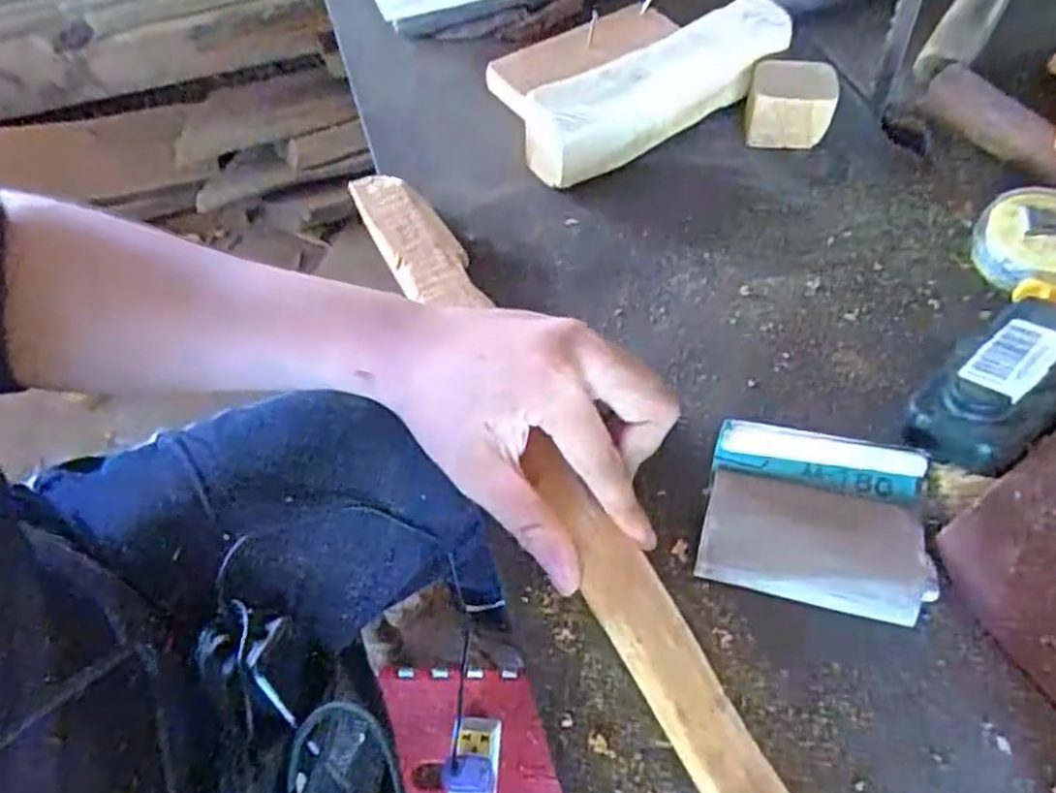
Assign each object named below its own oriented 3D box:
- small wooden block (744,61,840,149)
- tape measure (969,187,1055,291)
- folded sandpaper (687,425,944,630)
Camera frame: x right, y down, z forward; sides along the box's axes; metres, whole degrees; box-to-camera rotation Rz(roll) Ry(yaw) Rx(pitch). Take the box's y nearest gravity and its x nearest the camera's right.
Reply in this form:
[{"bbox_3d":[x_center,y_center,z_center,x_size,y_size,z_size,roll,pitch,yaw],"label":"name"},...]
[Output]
[{"bbox_3d":[0.163,-0.182,0.474,0.050,0.043,0.034,11,58,11],"label":"small wooden block"},{"bbox_3d":[0.273,-0.075,0.400,0.062,0.033,0.062,5,57,7],"label":"tape measure"},{"bbox_3d":[0.126,0.052,0.331,0.091,0.023,0.072,12,58,11],"label":"folded sandpaper"}]

